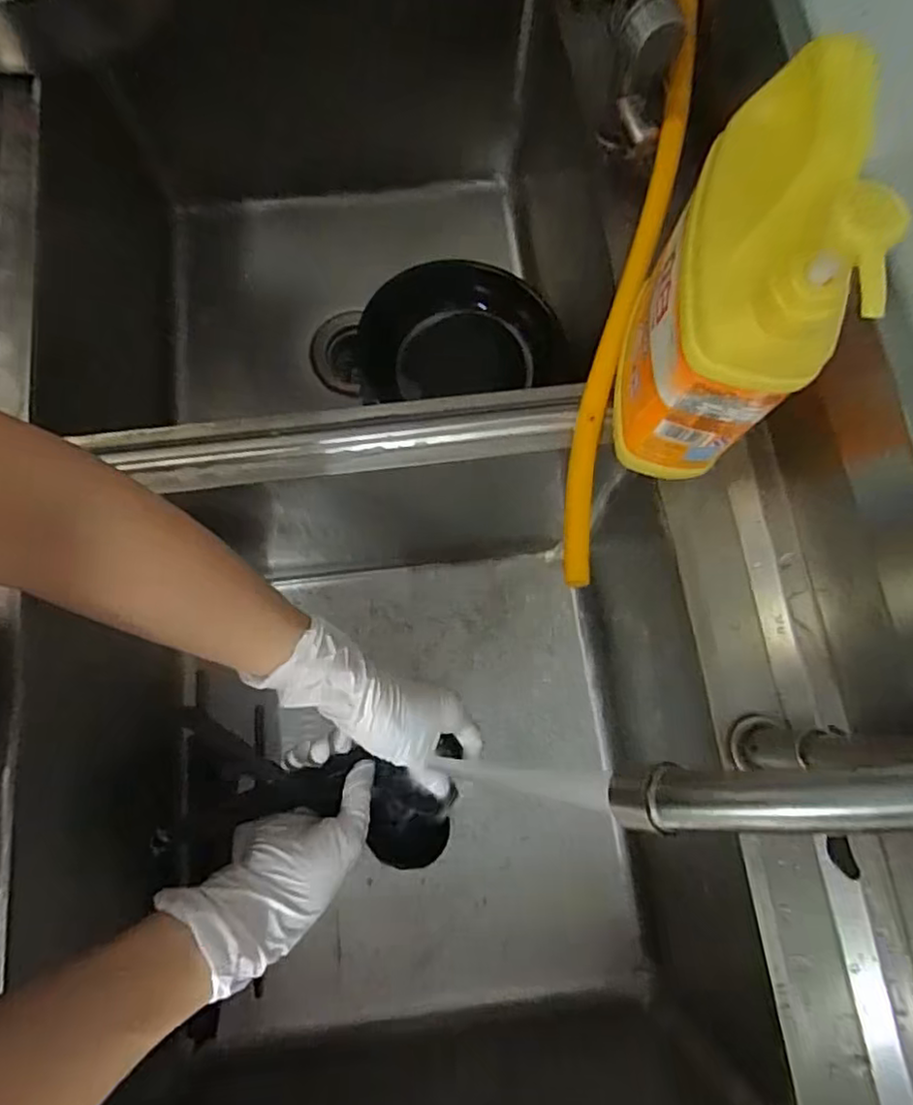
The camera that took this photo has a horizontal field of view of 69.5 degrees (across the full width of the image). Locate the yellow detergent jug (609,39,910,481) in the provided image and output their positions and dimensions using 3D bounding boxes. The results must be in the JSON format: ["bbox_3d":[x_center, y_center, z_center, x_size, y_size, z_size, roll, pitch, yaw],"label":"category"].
[{"bbox_3d":[0.149,-0.145,0.354,0.079,0.210,0.146,20,76,4],"label":"yellow detergent jug"}]

